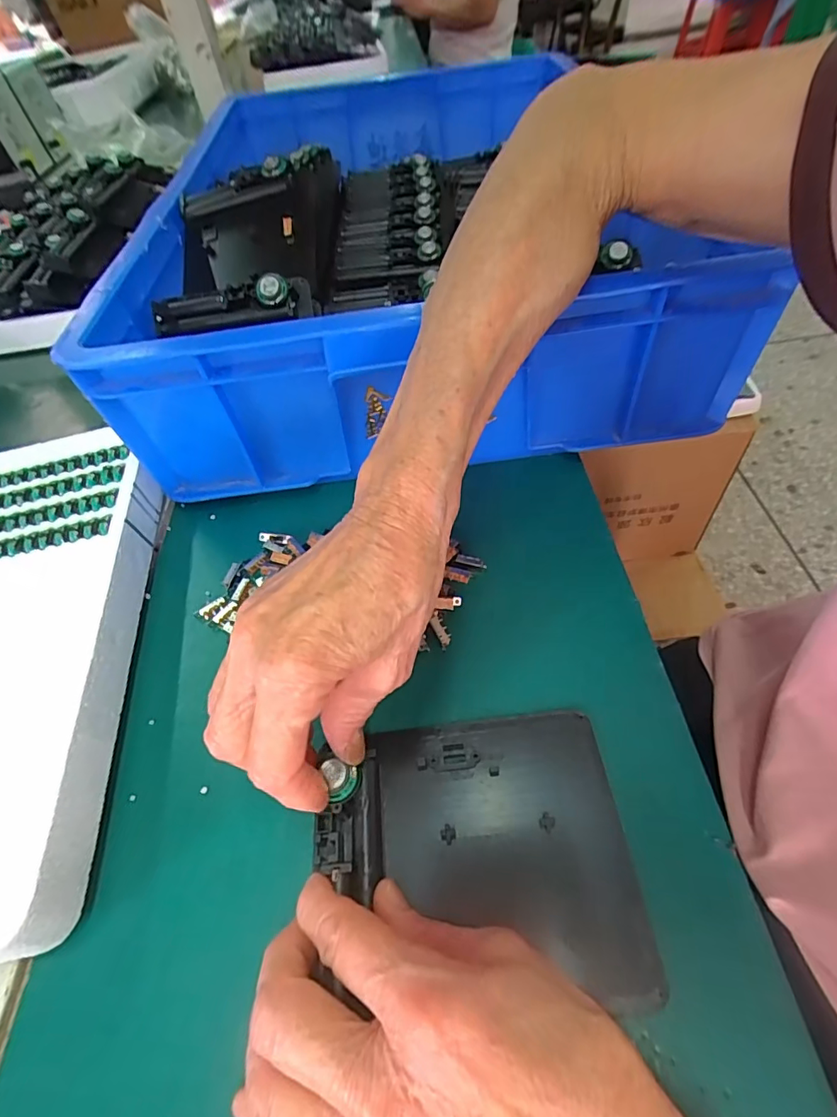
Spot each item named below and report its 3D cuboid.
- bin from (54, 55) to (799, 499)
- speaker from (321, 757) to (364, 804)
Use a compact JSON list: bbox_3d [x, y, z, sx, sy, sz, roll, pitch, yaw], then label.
[{"bbox_3d":[-0.022,-0.323,0.475,0.382,0.118,0.594,-9,53,2],"label":"bin"},{"bbox_3d":[-0.034,0.097,0.220,0.017,0.006,0.016,-3,53,3],"label":"speaker"}]

